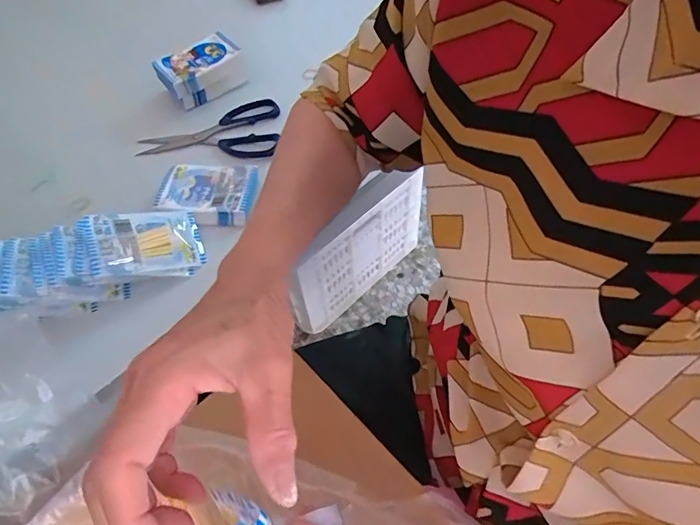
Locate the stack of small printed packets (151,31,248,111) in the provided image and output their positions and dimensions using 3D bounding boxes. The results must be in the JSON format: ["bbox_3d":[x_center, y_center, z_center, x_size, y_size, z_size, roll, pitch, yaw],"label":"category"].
[{"bbox_3d":[-0.206,-0.262,0.641,0.070,0.051,0.108,37,63,26],"label":"stack of small printed packets"}]

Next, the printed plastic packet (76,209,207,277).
[{"bbox_3d":[-0.204,-0.022,0.462,0.106,0.010,0.069,-12,68,-34],"label":"printed plastic packet"}]

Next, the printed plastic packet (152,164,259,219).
[{"bbox_3d":[-0.163,-0.086,0.523,0.107,0.010,0.073,4,54,7],"label":"printed plastic packet"}]

